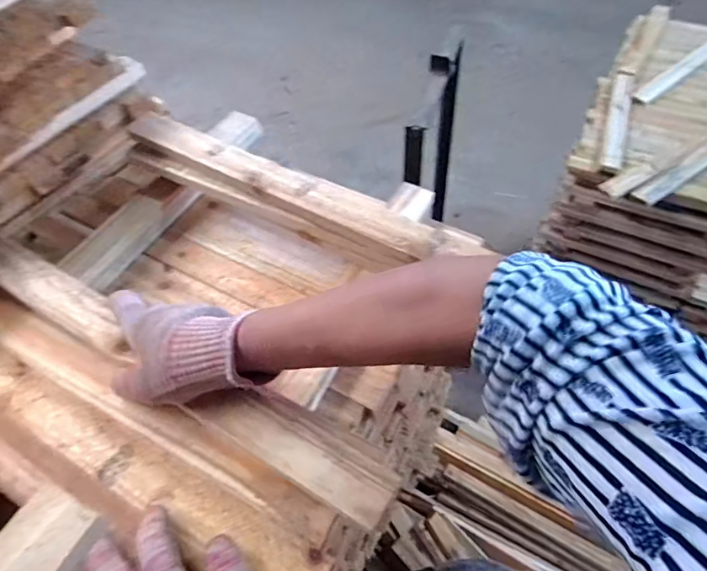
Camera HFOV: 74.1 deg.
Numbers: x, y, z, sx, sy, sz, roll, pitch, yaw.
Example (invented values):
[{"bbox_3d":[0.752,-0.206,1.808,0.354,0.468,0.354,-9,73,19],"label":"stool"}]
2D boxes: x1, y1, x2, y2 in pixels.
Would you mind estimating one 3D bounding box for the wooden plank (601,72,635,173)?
[{"bbox_3d":[0.815,-0.514,1.435,0.059,0.032,0.515,18,58,15],"label":"wooden plank"}]

